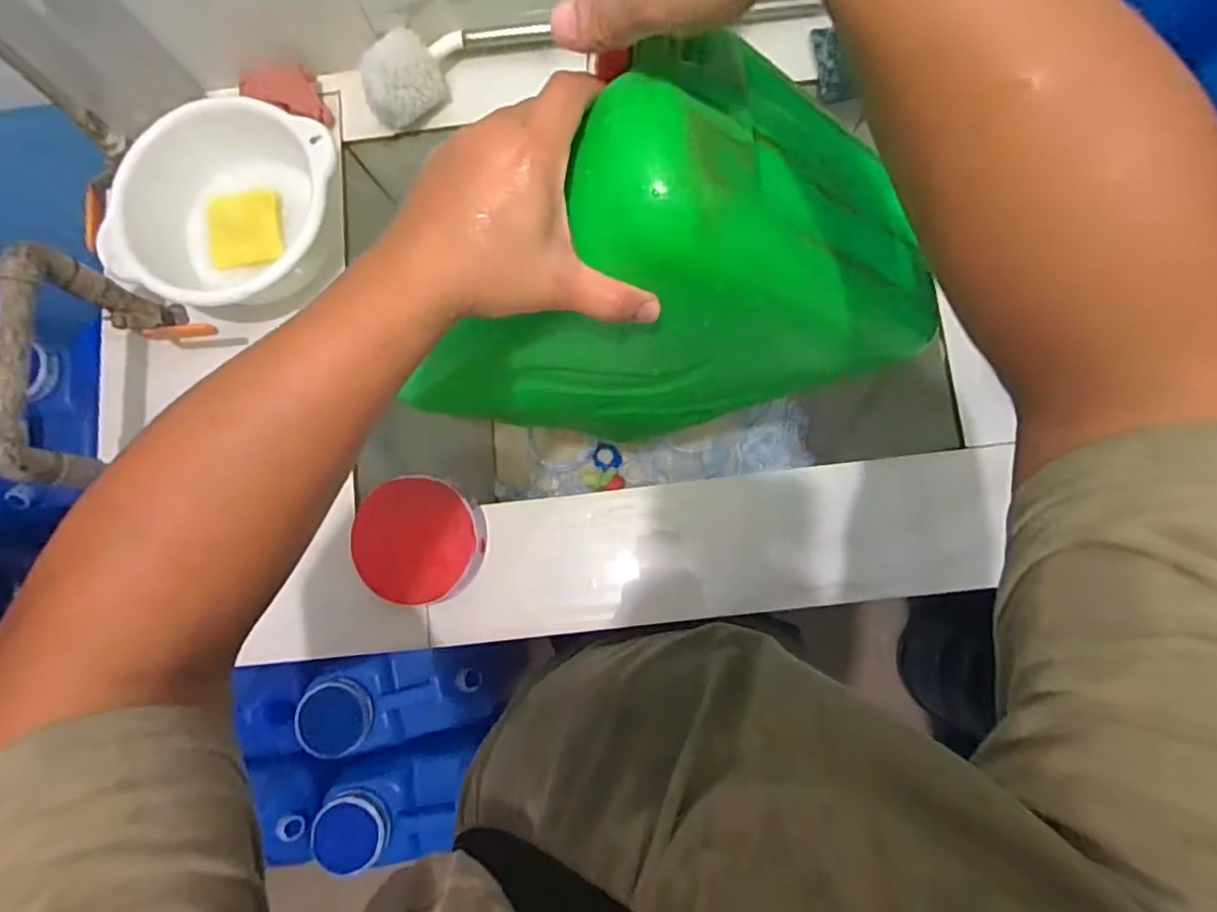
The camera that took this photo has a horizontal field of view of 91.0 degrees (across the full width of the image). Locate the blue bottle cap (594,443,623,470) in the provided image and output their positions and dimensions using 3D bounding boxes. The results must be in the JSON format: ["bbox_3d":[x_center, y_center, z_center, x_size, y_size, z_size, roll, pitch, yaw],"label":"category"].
[{"bbox_3d":[-0.001,0.002,0.990,0.046,0.019,0.044,-1,82,4],"label":"blue bottle cap"}]

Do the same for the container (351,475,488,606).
[{"bbox_3d":[-0.177,0.076,0.551,0.117,0.045,0.109,-1,82,4],"label":"container"}]

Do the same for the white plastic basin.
[{"bbox_3d":[-0.363,-0.238,0.598,0.195,0.090,0.201,-1,82,4],"label":"white plastic basin"}]

